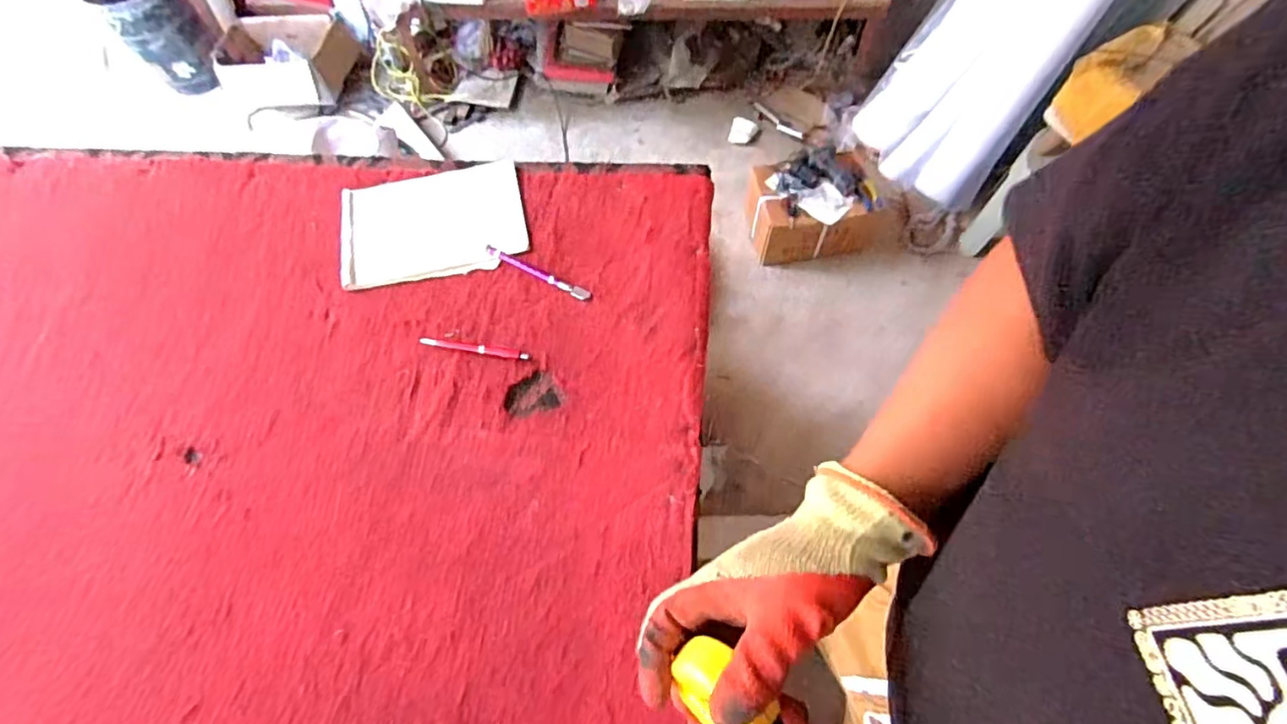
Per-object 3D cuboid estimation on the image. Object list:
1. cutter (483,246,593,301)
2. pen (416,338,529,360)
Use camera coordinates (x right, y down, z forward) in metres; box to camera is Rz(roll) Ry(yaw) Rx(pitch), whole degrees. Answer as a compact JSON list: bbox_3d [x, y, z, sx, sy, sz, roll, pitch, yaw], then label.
[{"bbox_3d":[-0.144,-0.122,0.796,0.166,0.009,0.019,26,66,15],"label":"cutter"},{"bbox_3d":[-0.219,-0.018,0.753,0.145,0.007,0.014,9,63,7],"label":"pen"}]

